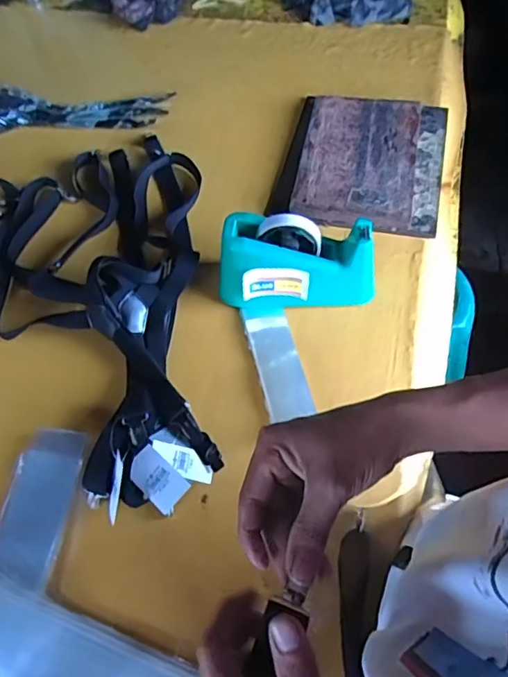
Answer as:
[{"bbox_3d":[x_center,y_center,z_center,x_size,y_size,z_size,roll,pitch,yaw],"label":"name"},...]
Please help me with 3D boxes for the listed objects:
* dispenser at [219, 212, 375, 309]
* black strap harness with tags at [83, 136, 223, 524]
[{"bbox_3d":[0.058,-0.099,0.692,0.200,0.108,0.081,2,58,5],"label":"dispenser"},{"bbox_3d":[-0.145,-0.081,0.725,0.150,0.053,0.616,-7,57,0],"label":"black strap harness with tags"}]

